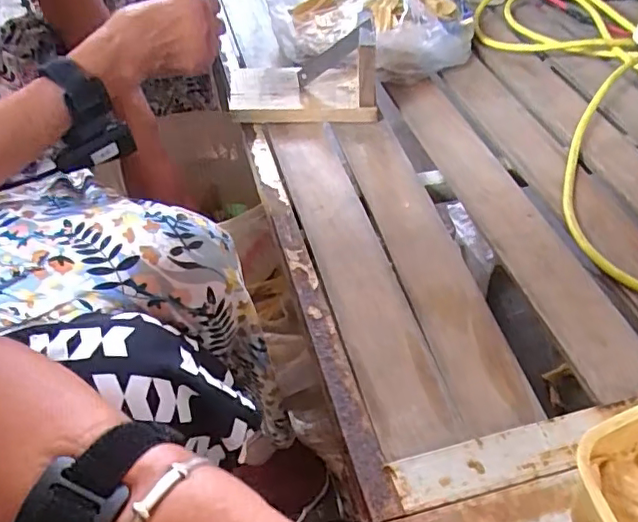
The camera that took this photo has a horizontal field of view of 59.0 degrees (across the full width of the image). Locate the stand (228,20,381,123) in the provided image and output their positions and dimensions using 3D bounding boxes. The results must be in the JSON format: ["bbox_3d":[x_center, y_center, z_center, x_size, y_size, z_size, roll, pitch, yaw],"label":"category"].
[{"bbox_3d":[-0.019,-0.202,0.604,0.163,0.095,0.083,3,47,3],"label":"stand"}]

